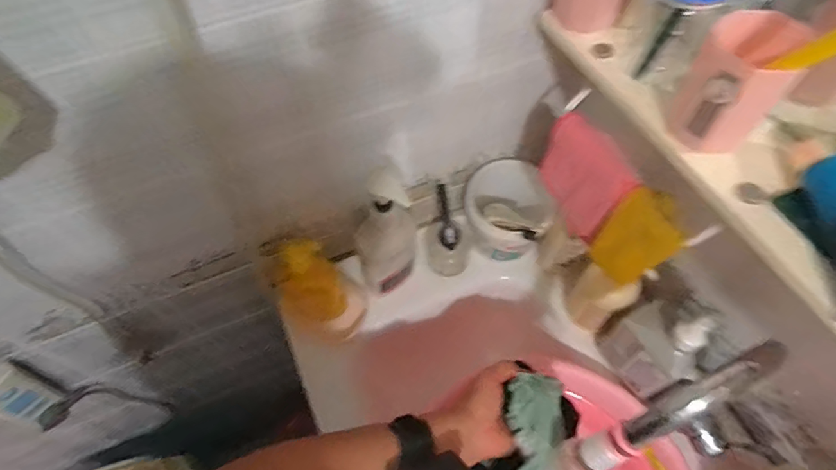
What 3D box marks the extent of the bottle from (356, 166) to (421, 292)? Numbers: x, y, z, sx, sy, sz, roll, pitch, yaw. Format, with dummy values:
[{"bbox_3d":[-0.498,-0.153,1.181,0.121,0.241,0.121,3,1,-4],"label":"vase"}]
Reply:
[{"bbox_3d":[-0.040,0.010,0.646,0.090,0.238,0.042,-23,62,-12],"label":"bottle"}]

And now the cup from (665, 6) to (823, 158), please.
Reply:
[{"bbox_3d":[0.257,-0.122,0.387,0.068,0.087,0.075,37,67,20],"label":"cup"}]

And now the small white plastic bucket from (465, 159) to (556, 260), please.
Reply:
[{"bbox_3d":[0.138,-0.031,0.747,0.121,0.123,0.144,6,60,4],"label":"small white plastic bucket"}]

